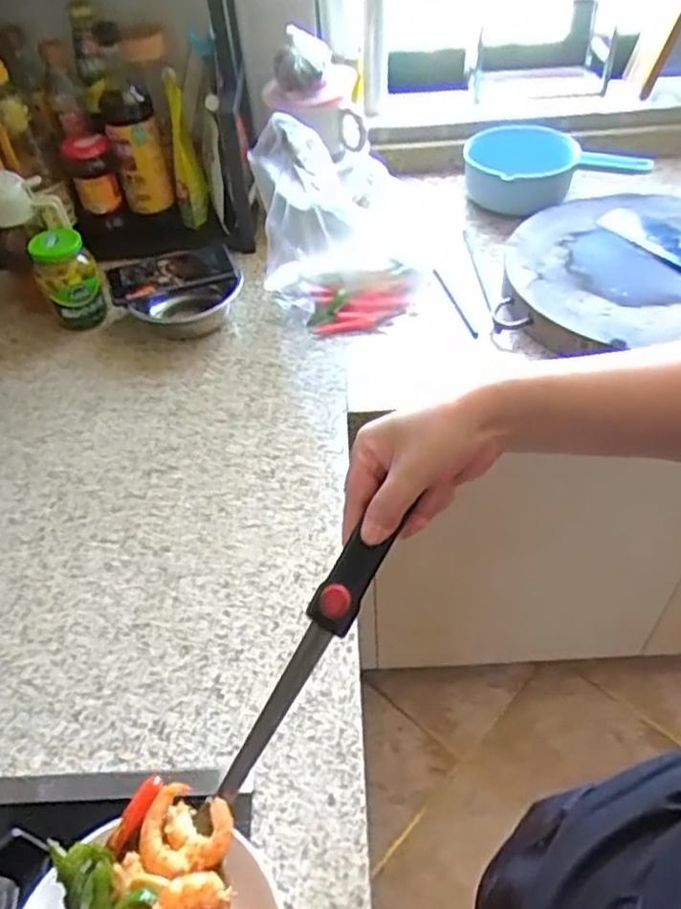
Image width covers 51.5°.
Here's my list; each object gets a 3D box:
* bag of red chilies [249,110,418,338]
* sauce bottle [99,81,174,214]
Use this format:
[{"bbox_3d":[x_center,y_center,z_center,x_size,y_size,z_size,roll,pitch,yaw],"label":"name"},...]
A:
[{"bbox_3d":[0.002,-0.276,0.866,0.191,0.229,0.125,-8,48,-5],"label":"bag of red chilies"},{"bbox_3d":[-0.283,-0.421,0.988,0.070,0.160,0.061,-14,49,-10],"label":"sauce bottle"}]

